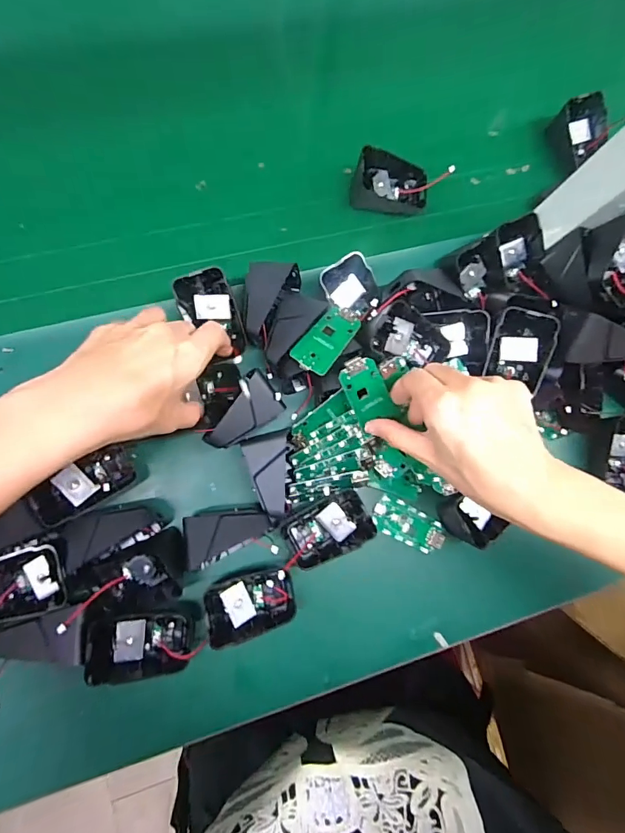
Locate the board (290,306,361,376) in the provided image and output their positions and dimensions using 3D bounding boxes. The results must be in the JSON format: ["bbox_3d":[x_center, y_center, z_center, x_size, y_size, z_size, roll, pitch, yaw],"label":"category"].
[{"bbox_3d":[0.013,-0.062,0.338,0.032,0.004,0.063,33,70,9],"label":"board"}]

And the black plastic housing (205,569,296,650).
[{"bbox_3d":[-0.048,0.145,0.327,0.069,0.015,0.042,-4,74,-34],"label":"black plastic housing"}]

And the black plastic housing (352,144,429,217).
[{"bbox_3d":[0.071,-0.213,0.389,0.072,0.032,0.049,0,84,-7],"label":"black plastic housing"}]

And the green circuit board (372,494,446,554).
[{"bbox_3d":[0.083,0.094,0.369,0.065,0.005,0.031,30,82,-3],"label":"green circuit board"}]

